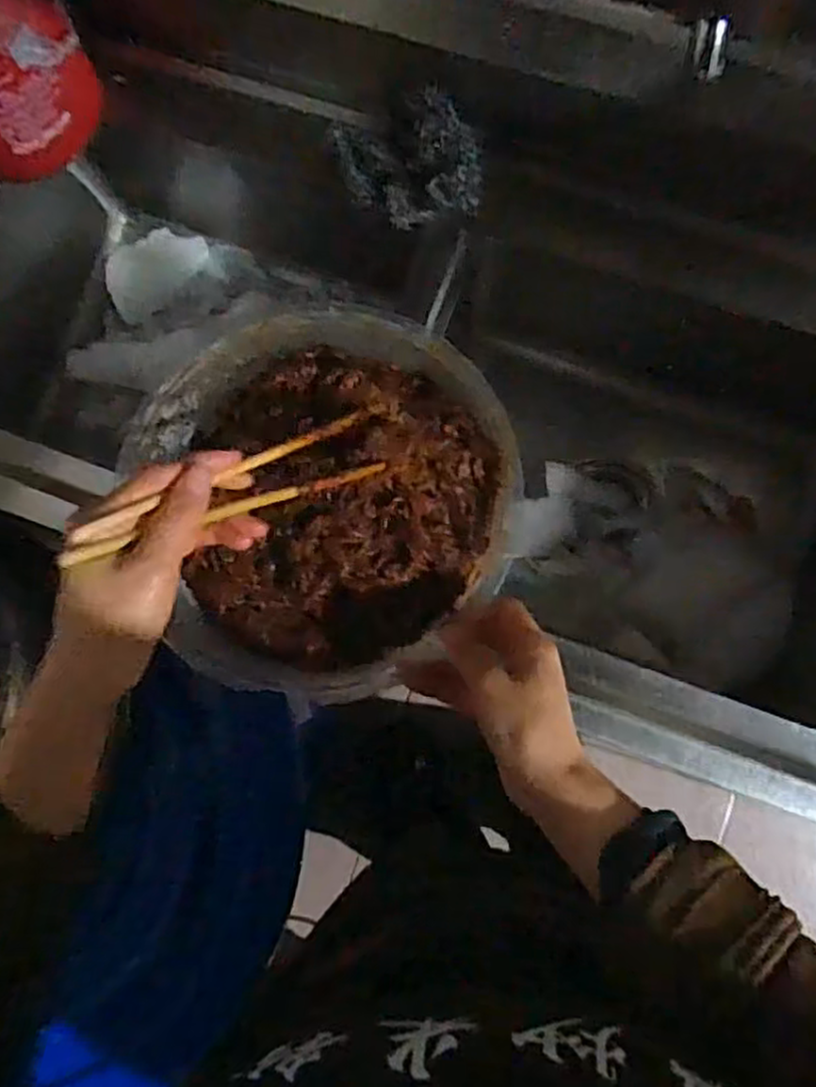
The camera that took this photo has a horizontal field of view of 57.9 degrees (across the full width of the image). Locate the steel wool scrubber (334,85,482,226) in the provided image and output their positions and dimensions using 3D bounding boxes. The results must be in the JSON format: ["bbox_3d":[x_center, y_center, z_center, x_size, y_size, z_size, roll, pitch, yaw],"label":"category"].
[{"bbox_3d":[-0.001,-0.310,0.602,0.120,0.049,0.080,-2,81,4],"label":"steel wool scrubber"}]

